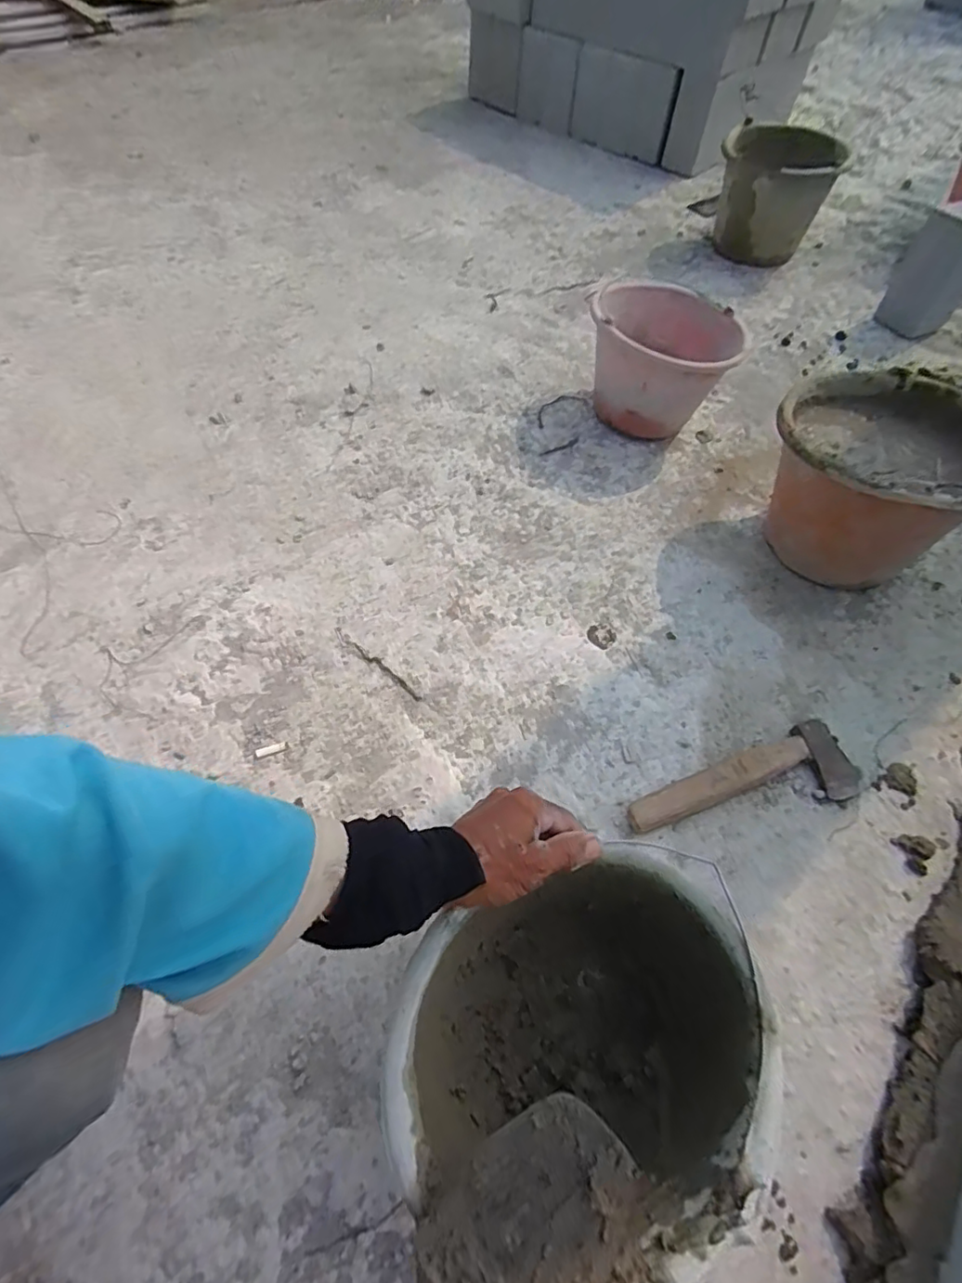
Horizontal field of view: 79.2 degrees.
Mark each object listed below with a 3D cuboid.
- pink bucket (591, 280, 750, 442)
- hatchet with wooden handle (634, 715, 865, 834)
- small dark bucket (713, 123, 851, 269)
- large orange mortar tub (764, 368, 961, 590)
[{"bbox_3d":[0.290,-0.462,0.965,0.224,0.169,0.223,2,58,-3],"label":"pink bucket"},{"bbox_3d":[0.292,0.169,0.638,0.261,0.029,0.086,-18,61,-14],"label":"hatchet with wooden handle"},{"bbox_3d":[0.645,-0.997,1.310,0.236,0.198,0.244,16,59,6],"label":"small dark bucket"},{"bbox_3d":[0.513,-0.213,0.791,0.255,0.205,0.246,1,57,-2],"label":"large orange mortar tub"}]

